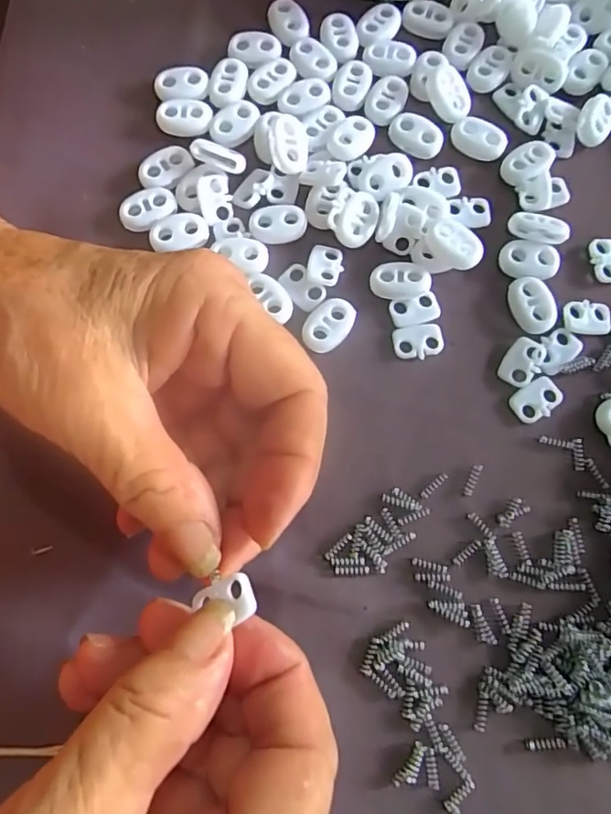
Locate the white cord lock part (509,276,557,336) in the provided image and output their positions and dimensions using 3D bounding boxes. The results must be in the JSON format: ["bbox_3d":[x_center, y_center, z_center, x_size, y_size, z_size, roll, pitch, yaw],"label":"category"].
[{"bbox_3d":[0.085,-0.038,0.206,0.014,0.006,0.022,-13,77,-4],"label":"white cord lock part"}]

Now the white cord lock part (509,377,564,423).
[{"bbox_3d":[0.085,-0.003,0.200,0.019,0.004,0.013,-35,80,-9],"label":"white cord lock part"}]

